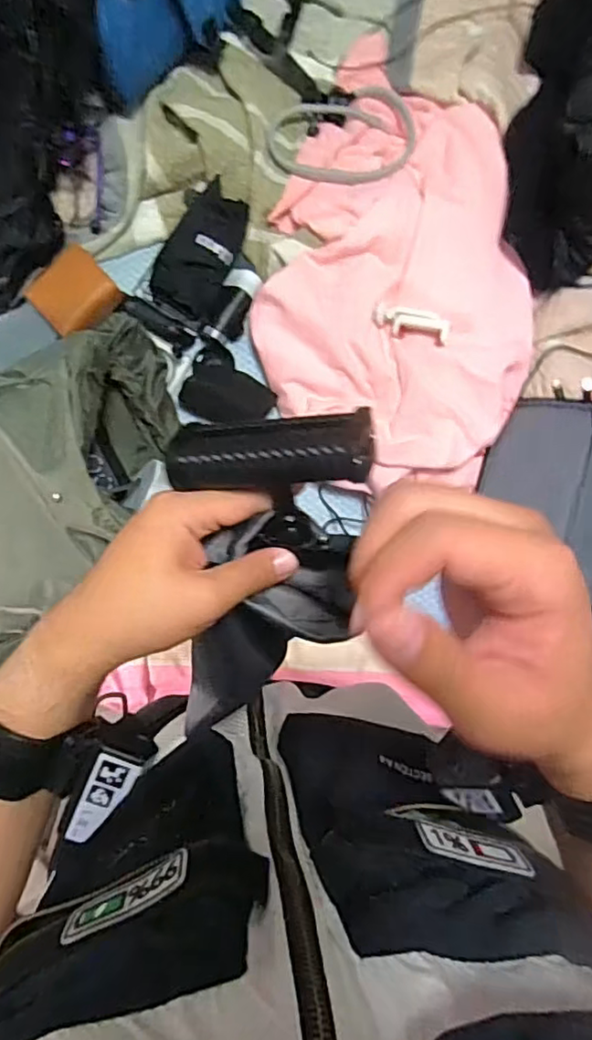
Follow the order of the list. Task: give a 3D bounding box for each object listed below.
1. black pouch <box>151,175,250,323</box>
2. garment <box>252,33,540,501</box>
[{"bbox_3d":[-0.136,-0.384,0.861,0.103,0.035,0.178,29,83,-1],"label":"black pouch"},{"bbox_3d":[0.124,-0.365,0.828,0.360,0.092,0.619,-3,85,-4],"label":"garment"}]

